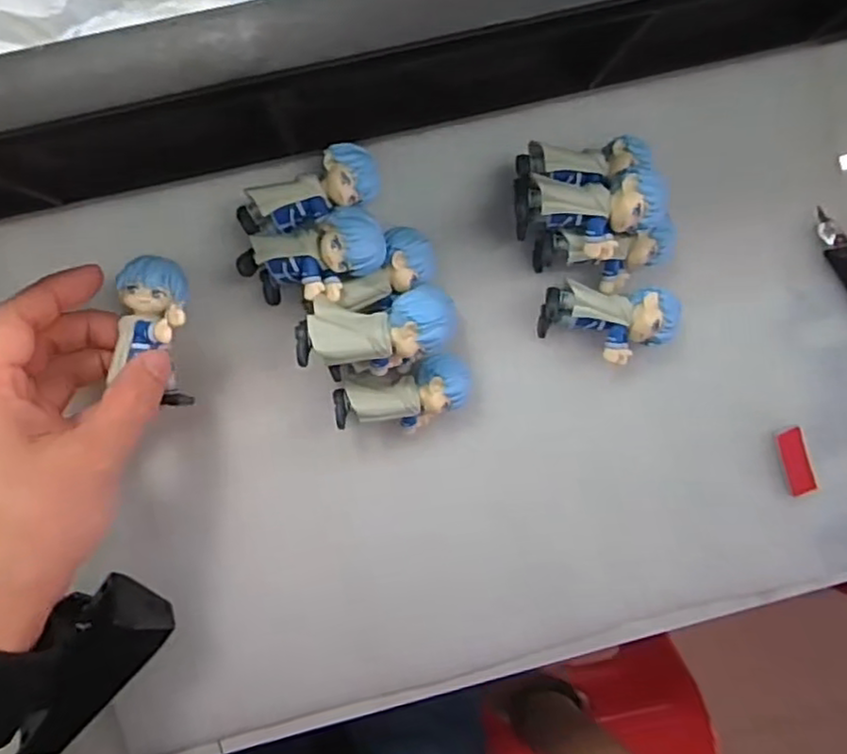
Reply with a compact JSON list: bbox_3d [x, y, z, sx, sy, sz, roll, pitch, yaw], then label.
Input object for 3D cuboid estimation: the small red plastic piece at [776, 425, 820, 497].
[{"bbox_3d":[0.186,0.043,0.342,0.014,0.006,0.035,-17,97,-2],"label":"small red plastic piece"}]

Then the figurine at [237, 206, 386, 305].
[{"bbox_3d":[-0.047,-0.049,0.293,0.062,0.022,0.032,-11,98,21],"label":"figurine"}]

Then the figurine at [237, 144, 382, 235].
[{"bbox_3d":[-0.049,-0.080,0.301,0.062,0.020,0.026,-25,97,-1],"label":"figurine"}]

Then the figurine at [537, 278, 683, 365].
[{"bbox_3d":[0.085,-0.025,0.321,0.059,0.031,0.034,5,96,-4],"label":"figurine"}]

